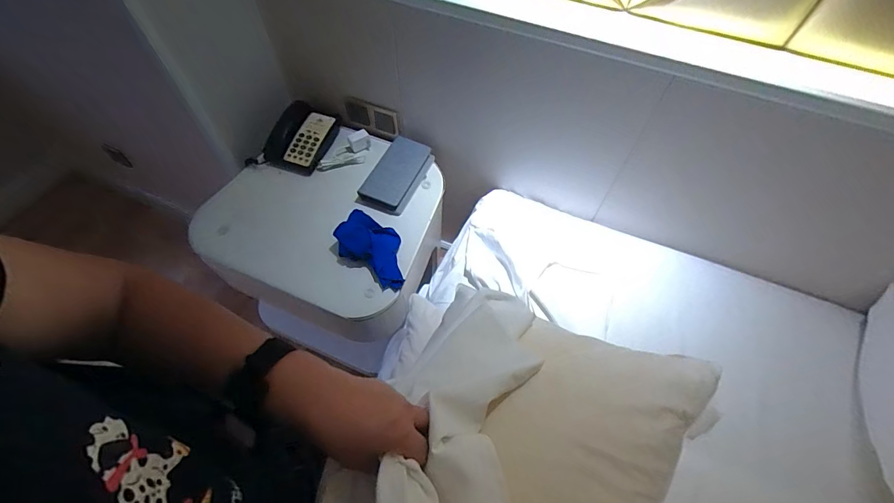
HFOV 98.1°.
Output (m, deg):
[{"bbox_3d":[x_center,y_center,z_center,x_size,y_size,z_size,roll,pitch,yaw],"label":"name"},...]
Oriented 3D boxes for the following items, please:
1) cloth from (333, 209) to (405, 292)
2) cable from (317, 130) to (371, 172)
[{"bbox_3d":[-0.171,-0.010,0.932,0.206,0.065,0.126,35,63,19],"label":"cloth"},{"bbox_3d":[-0.281,-0.279,1.111,0.080,0.034,0.167,30,62,16],"label":"cable"}]

